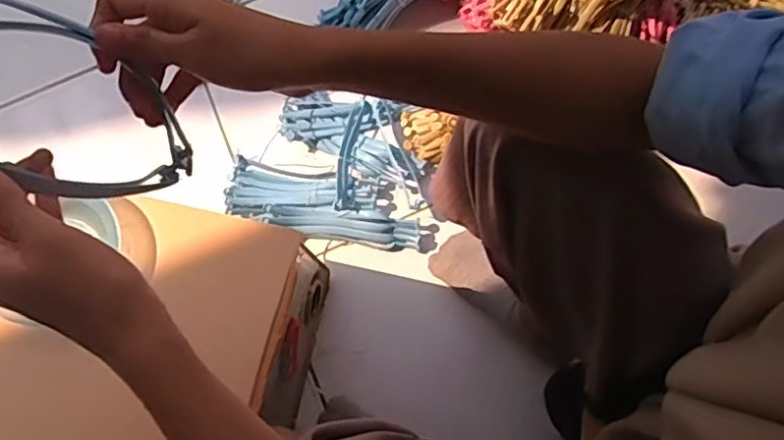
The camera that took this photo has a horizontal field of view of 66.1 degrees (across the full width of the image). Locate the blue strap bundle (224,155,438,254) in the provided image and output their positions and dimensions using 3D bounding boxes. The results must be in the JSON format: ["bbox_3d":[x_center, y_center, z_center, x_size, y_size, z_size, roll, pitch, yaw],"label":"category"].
[{"bbox_3d":[-0.082,-0.020,0.793,0.283,0.029,0.088,10,76,7],"label":"blue strap bundle"}]

